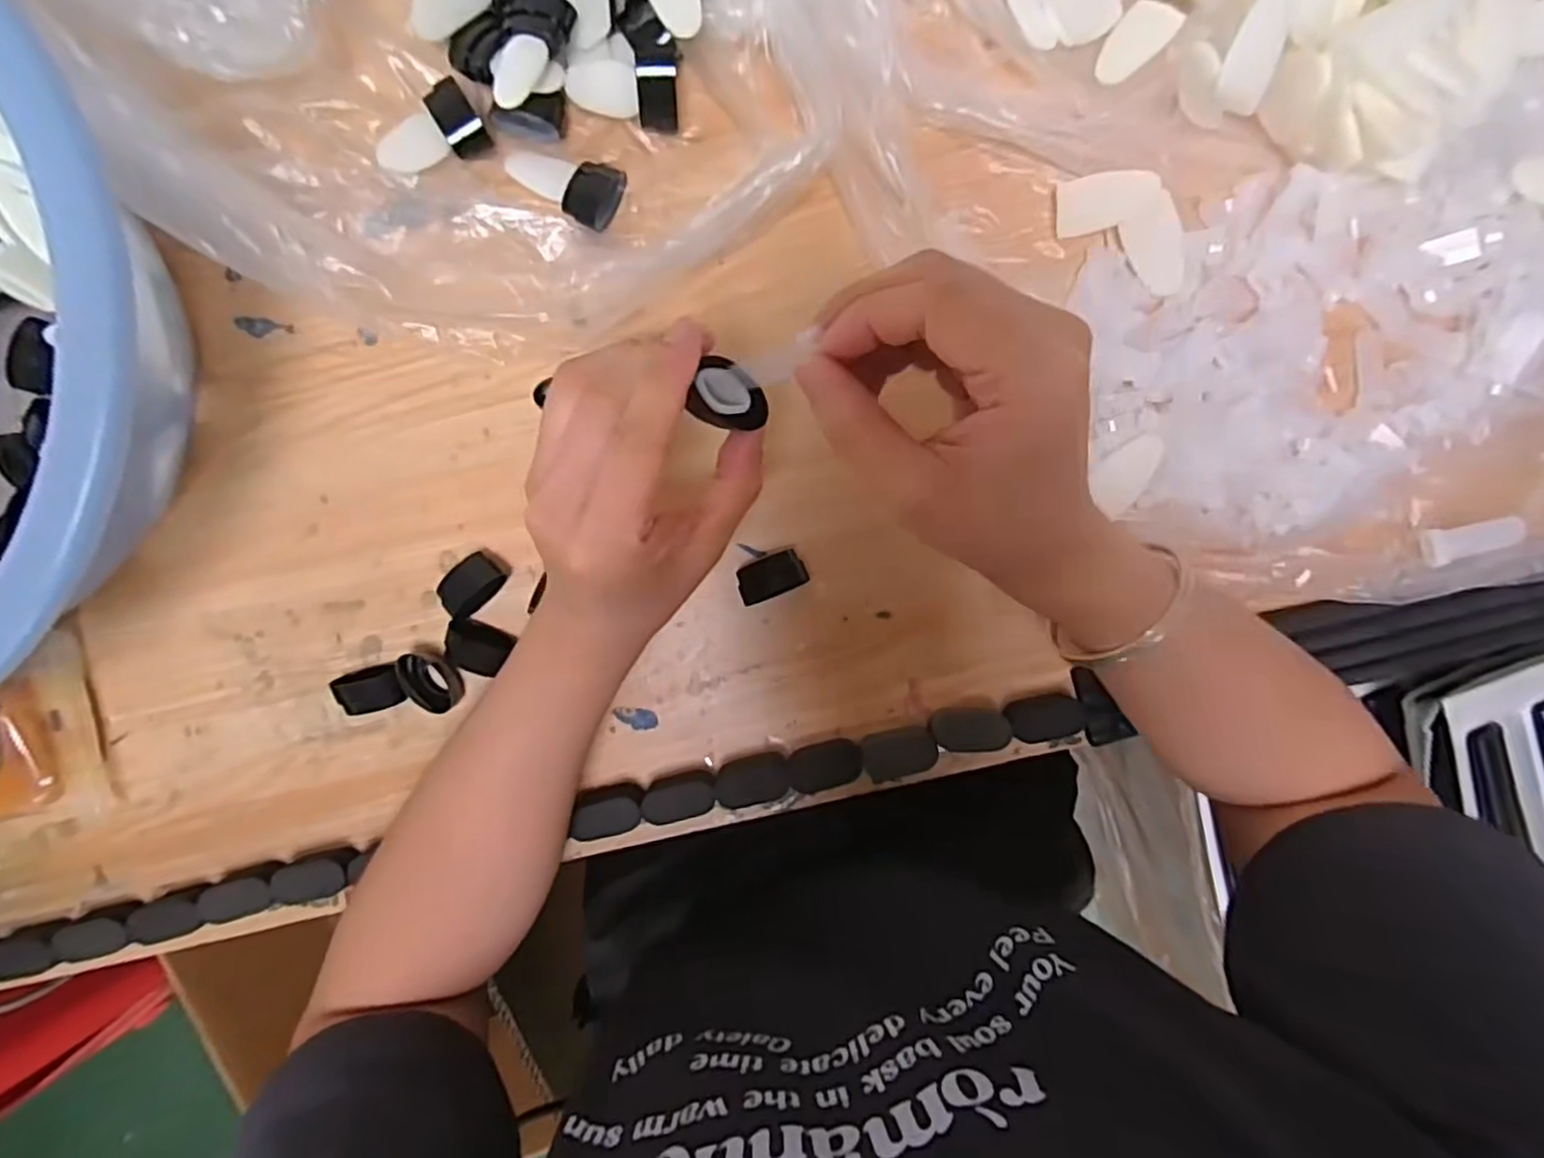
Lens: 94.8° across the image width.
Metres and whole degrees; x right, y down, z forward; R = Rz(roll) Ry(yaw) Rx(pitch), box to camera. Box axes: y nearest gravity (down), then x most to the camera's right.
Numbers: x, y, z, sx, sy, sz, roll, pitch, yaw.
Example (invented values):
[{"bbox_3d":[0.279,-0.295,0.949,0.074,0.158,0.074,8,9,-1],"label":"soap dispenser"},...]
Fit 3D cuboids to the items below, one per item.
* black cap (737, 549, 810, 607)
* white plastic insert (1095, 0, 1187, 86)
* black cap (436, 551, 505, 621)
[{"bbox_3d":[0.000,-0.002,0.354,0.033,0.011,0.020,-22,95,0],"label":"black cap"},{"bbox_3d":[0.161,-0.239,0.315,0.021,0.004,0.042,41,93,-5],"label":"white plastic insert"},{"bbox_3d":[-0.149,0.002,0.352,0.032,0.015,0.022,-40,95,2],"label":"black cap"}]

